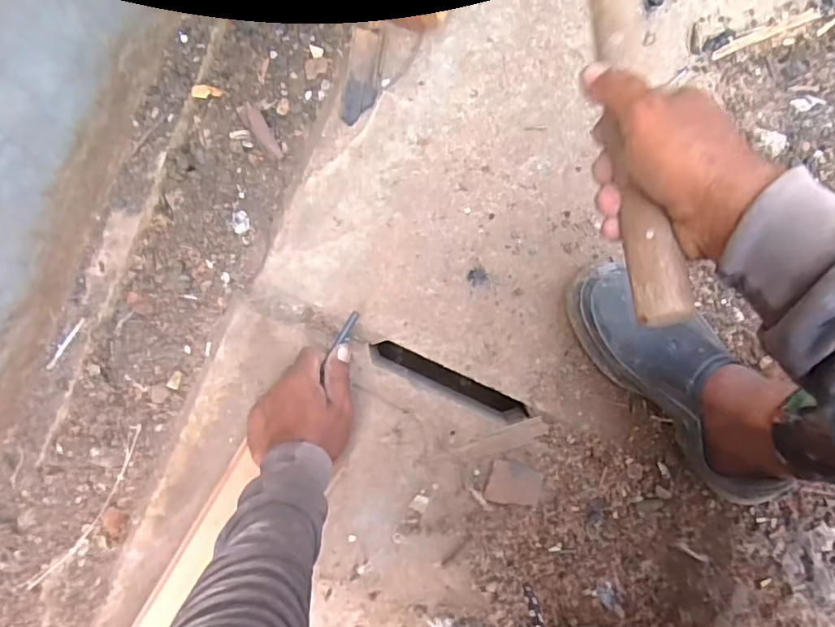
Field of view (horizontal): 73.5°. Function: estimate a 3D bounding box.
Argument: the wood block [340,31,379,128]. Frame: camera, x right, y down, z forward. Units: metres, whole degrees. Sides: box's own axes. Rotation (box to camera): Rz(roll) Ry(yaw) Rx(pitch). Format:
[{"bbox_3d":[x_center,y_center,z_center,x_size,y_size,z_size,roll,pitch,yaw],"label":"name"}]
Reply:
[{"bbox_3d":[-0.061,-0.256,0.607,0.036,0.016,0.098,7,91,8],"label":"wood block"}]

